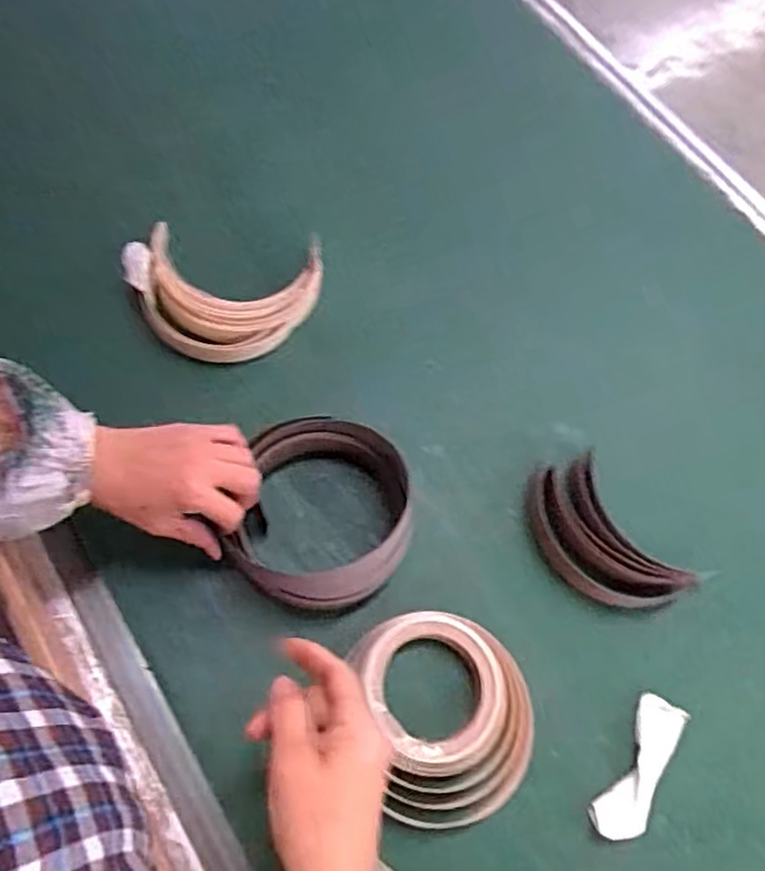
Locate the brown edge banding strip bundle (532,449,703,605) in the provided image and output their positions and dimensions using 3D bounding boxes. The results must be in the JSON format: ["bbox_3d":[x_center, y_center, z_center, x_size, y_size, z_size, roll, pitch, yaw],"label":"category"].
[{"bbox_3d":[0.180,0.086,0.571,0.083,0.027,0.141,-30,72,-21],"label":"brown edge banding strip bundle"}]

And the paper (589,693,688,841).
[{"bbox_3d":[0.192,0.246,0.513,0.037,0.012,0.111,35,64,8],"label":"paper"}]

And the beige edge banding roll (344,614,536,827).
[{"bbox_3d":[0.047,0.203,0.507,0.115,0.034,0.139,-10,66,-14],"label":"beige edge banding roll"}]

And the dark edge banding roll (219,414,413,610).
[{"bbox_3d":[-0.045,0.061,0.554,0.133,0.052,0.151,11,63,3],"label":"dark edge banding roll"}]

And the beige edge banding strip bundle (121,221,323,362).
[{"bbox_3d":[-0.148,-0.128,0.629,0.167,0.046,0.121,15,63,-2],"label":"beige edge banding strip bundle"}]

